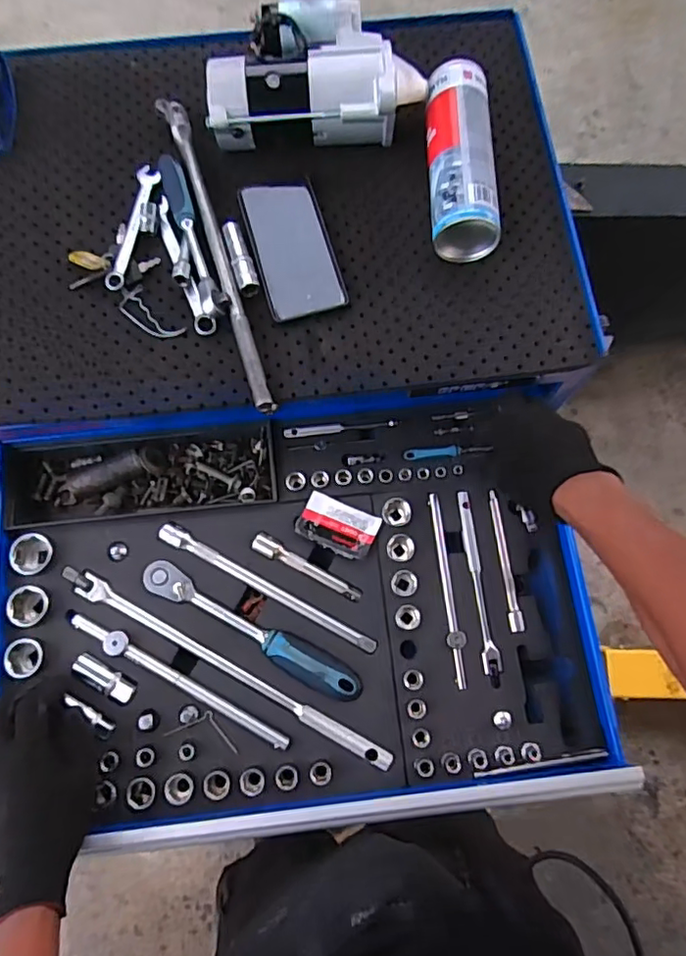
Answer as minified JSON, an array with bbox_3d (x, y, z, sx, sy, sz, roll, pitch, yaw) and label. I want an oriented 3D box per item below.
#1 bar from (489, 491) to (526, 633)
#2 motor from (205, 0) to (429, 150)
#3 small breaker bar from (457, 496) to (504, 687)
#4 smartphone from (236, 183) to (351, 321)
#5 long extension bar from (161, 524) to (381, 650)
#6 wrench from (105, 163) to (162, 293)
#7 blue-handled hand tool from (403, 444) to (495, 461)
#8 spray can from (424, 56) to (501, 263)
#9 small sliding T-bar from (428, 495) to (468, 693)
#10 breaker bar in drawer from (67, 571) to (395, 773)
[{"bbox_3d":[0.170,0.086,0.605,0.013,0.012,0.143,-6,71,-1],"label":"bar"},{"bbox_3d":[-0.029,-0.413,0.613,0.228,0.087,0.135,2,77,0],"label":"motor"},{"bbox_3d":[0.141,0.110,0.597,0.018,0.012,0.195,-6,71,-1],"label":"small breaker bar"},{"bbox_3d":[-0.054,-0.242,0.606,0.078,0.012,0.162,-16,79,-4],"label":"smartphone"},{"bbox_3d":[-0.080,0.113,0.597,0.252,0.015,0.018,28,74,10],"label":"long extension bar"},{"bbox_3d":[-0.219,-0.270,0.613,0.032,0.011,0.163,5,78,0],"label":"wrench"},{"bbox_3d":[0.111,-0.030,0.631,0.088,0.008,0.013,-6,71,-1],"label":"blue-handled hand tool"},{"bbox_3d":[0.122,-0.327,0.601,0.068,0.059,0.218,-1,78,-1],"label":"spray can"},{"bbox_3d":[0.108,0.112,0.596,0.016,0.012,0.194,-6,71,-1],"label":"small sliding T-bar"},{"bbox_3d":[-0.120,0.186,0.575,0.372,0.018,0.022,29,79,5],"label":"breaker bar in drawer"}]

